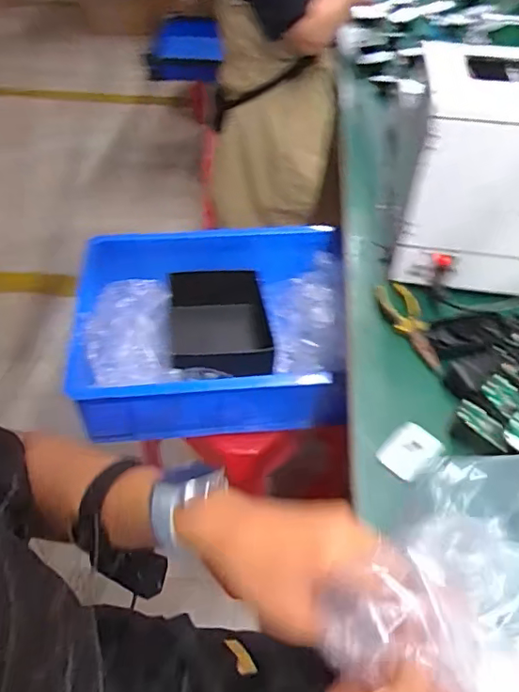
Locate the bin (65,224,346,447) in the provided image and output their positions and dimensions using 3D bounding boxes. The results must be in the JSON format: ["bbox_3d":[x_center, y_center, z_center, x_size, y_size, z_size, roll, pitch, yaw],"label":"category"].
[{"bbox_3d":[-0.075,-0.034,0.977,0.445,0.151,0.397,-2,49,-3],"label":"bin"}]

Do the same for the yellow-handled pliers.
[{"bbox_3d":[0.199,-0.028,0.717,0.045,0.016,0.153,-7,49,-8],"label":"yellow-handled pliers"}]

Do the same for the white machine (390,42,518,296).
[{"bbox_3d":[0.305,-0.221,0.702,0.222,0.258,0.159,9,49,6],"label":"white machine"}]

